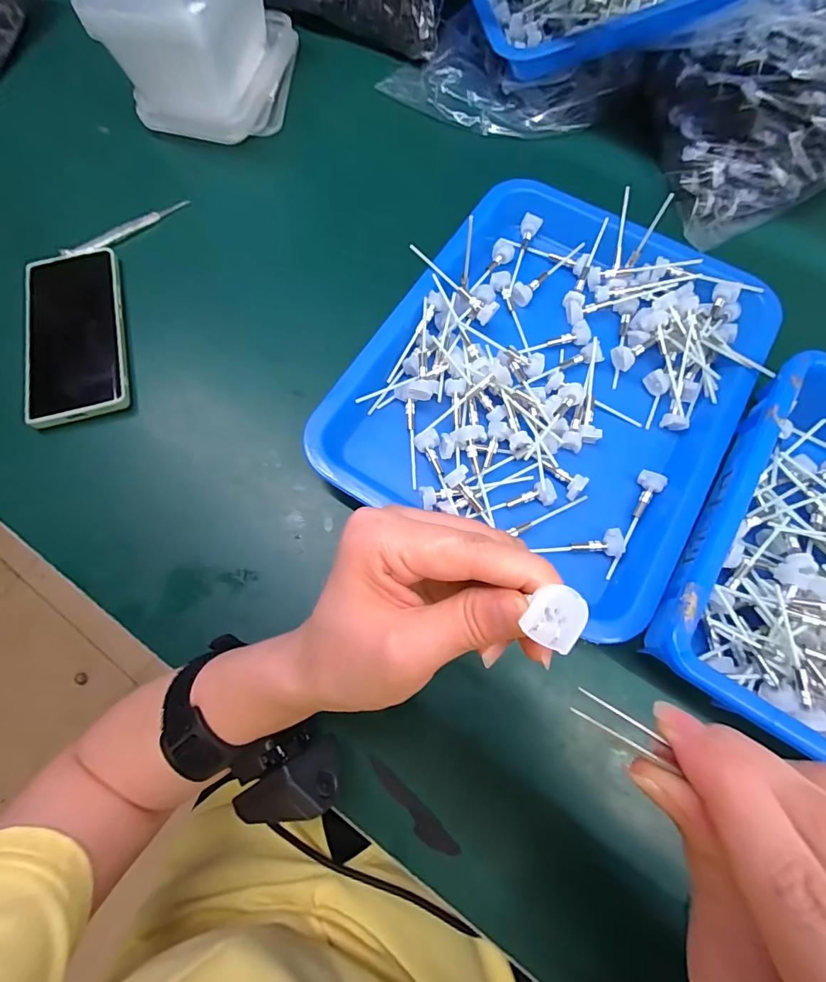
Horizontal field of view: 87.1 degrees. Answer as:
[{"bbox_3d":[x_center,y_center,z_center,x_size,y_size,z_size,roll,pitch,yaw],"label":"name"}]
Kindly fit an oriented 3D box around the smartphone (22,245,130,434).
[{"bbox_3d":[-0.273,-0.129,0.353,0.070,0.015,0.160,-14,73,-5],"label":"smartphone"}]

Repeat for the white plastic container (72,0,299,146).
[{"bbox_3d":[-0.196,-0.439,0.418,0.127,0.105,0.168,6,72,2],"label":"white plastic container"}]

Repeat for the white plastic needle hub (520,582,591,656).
[{"bbox_3d":[0.043,0.038,0.130,0.016,0.007,0.017,25,72,10],"label":"white plastic needle hub"}]

